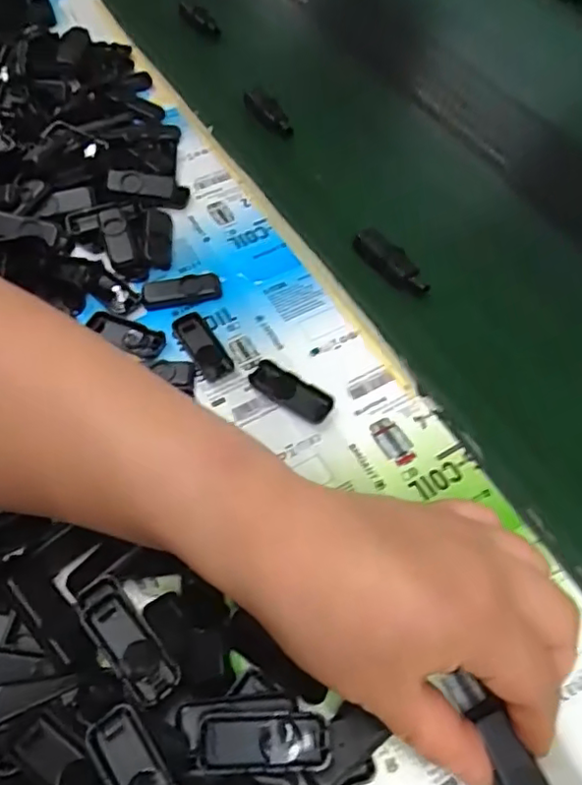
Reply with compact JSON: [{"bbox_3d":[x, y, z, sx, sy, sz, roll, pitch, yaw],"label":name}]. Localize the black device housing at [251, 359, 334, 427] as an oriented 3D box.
[{"bbox_3d":[0.000,0.000,0.312,0.046,0.006,0.017,28,61,18],"label":"black device housing"}]

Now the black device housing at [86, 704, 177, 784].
[{"bbox_3d":[-0.053,0.133,0.207,0.019,0.005,0.046,-32,62,-19],"label":"black device housing"}]

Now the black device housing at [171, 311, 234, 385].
[{"bbox_3d":[-0.048,-0.026,0.328,0.017,0.004,0.048,-27,60,-16],"label":"black device housing"}]

